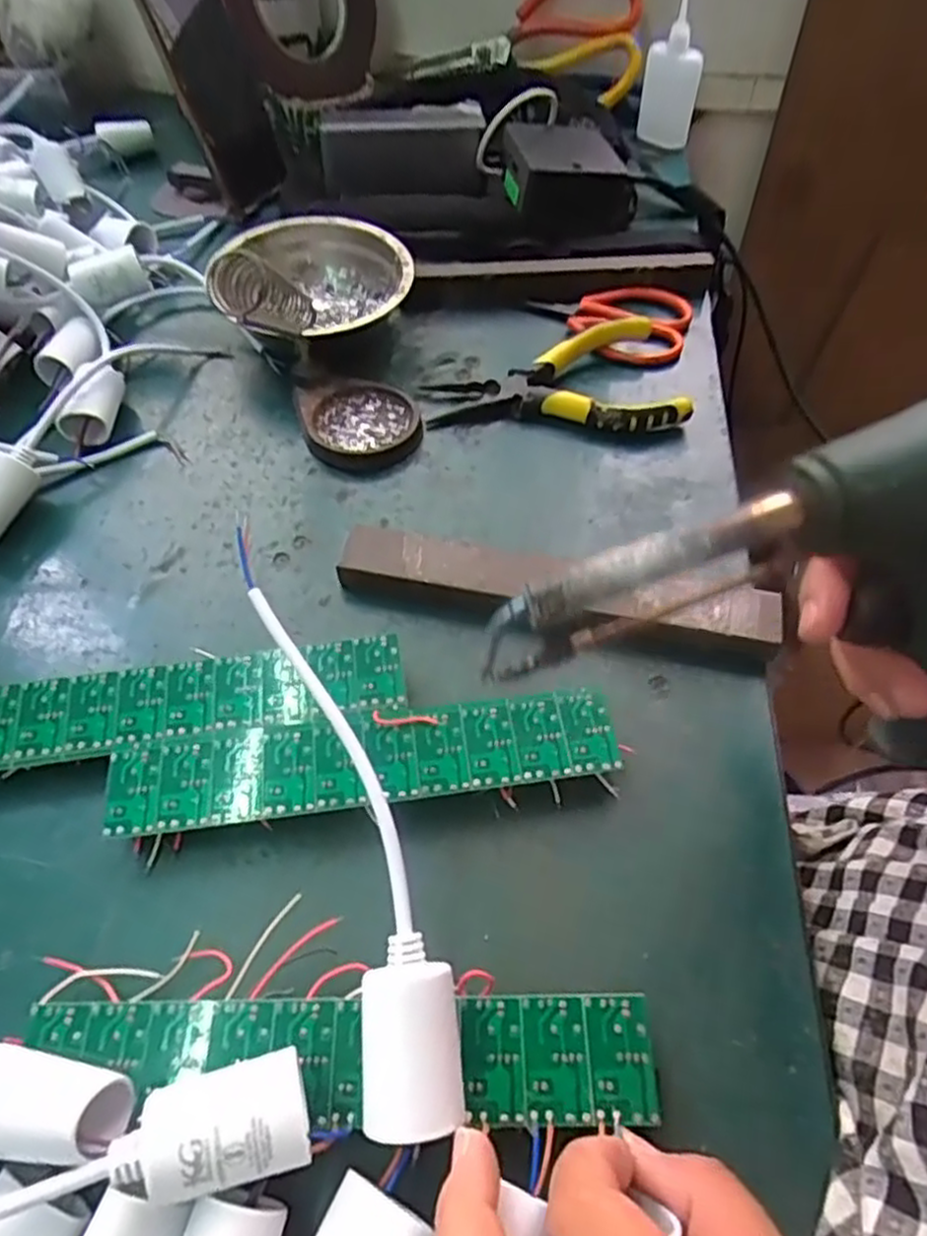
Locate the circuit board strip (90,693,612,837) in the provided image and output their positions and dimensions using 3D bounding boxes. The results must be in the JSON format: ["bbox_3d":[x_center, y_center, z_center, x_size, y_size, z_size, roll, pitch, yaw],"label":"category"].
[{"bbox_3d":[-0.039,0.060,0.301,0.199,0.016,0.039,-7,54,-4],"label":"circuit board strip"}]

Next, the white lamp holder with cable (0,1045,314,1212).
[{"bbox_3d":[-0.139,0.155,0.180,0.199,0.029,0.029,-8,53,-21],"label":"white lamp holder with cable"}]

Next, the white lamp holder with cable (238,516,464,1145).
[{"bbox_3d":[-0.042,0.061,0.264,0.033,0.075,0.217,-15,55,-10],"label":"white lamp holder with cable"}]

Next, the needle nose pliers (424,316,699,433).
[{"bbox_3d":[0.056,-0.150,0.442,0.150,0.026,0.082,1,54,2],"label":"needle nose pliers"}]

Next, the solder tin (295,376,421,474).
[{"bbox_3d":[-0.060,-0.115,0.428,0.068,0.015,0.069,0,54,1],"label":"solder tin"}]

